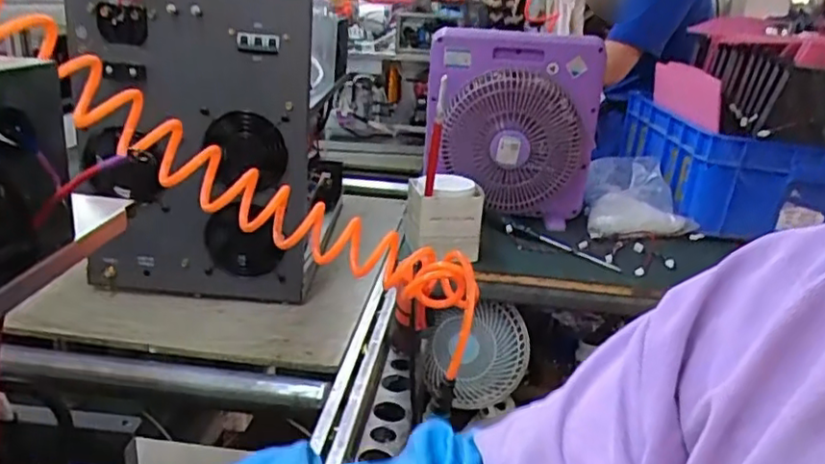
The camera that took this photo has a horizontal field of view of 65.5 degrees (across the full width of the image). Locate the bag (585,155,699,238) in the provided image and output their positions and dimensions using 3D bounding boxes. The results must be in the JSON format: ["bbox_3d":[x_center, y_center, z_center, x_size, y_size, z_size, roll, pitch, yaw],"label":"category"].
[{"bbox_3d":[0.454,-0.073,1.281,0.207,0.093,0.284,9,21,15],"label":"bag"}]

